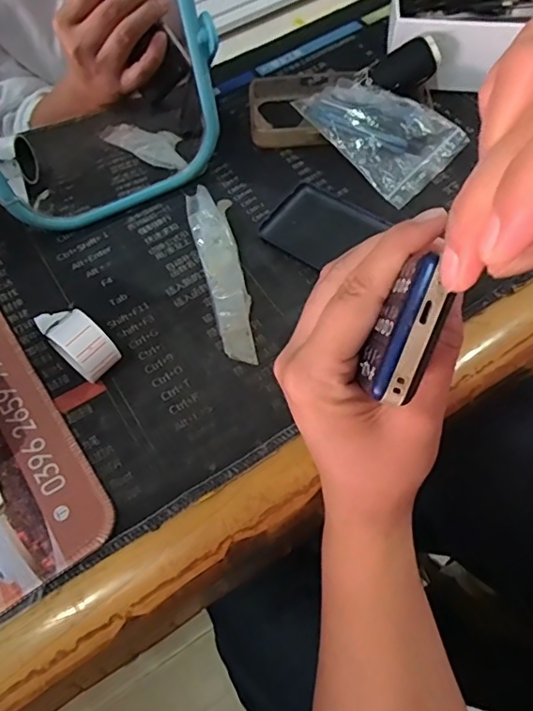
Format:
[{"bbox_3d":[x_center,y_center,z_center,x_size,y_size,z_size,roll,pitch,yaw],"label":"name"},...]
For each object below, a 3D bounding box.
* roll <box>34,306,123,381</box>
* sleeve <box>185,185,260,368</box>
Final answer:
[{"bbox_3d":[-0.111,-0.013,0.301,0.063,0.038,0.025,41,72,19],"label":"roll"},{"bbox_3d":[-0.028,-0.056,0.334,0.025,0.011,0.133,-14,64,-5],"label":"sleeve"}]

